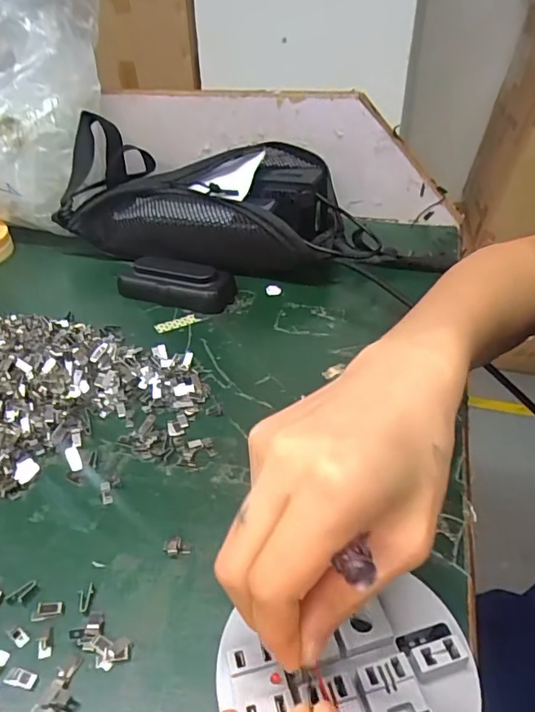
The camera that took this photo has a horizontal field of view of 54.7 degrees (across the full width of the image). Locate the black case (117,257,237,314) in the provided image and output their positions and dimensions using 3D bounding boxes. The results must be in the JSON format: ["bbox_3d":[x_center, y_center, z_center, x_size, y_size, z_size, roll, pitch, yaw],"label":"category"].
[{"bbox_3d":[-0.084,-0.068,0.474,0.105,0.030,0.046,13,40,14],"label":"black case"}]

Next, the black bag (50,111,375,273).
[{"bbox_3d":[-0.057,-0.155,0.530,0.323,0.092,0.126,13,40,13],"label":"black bag"}]

